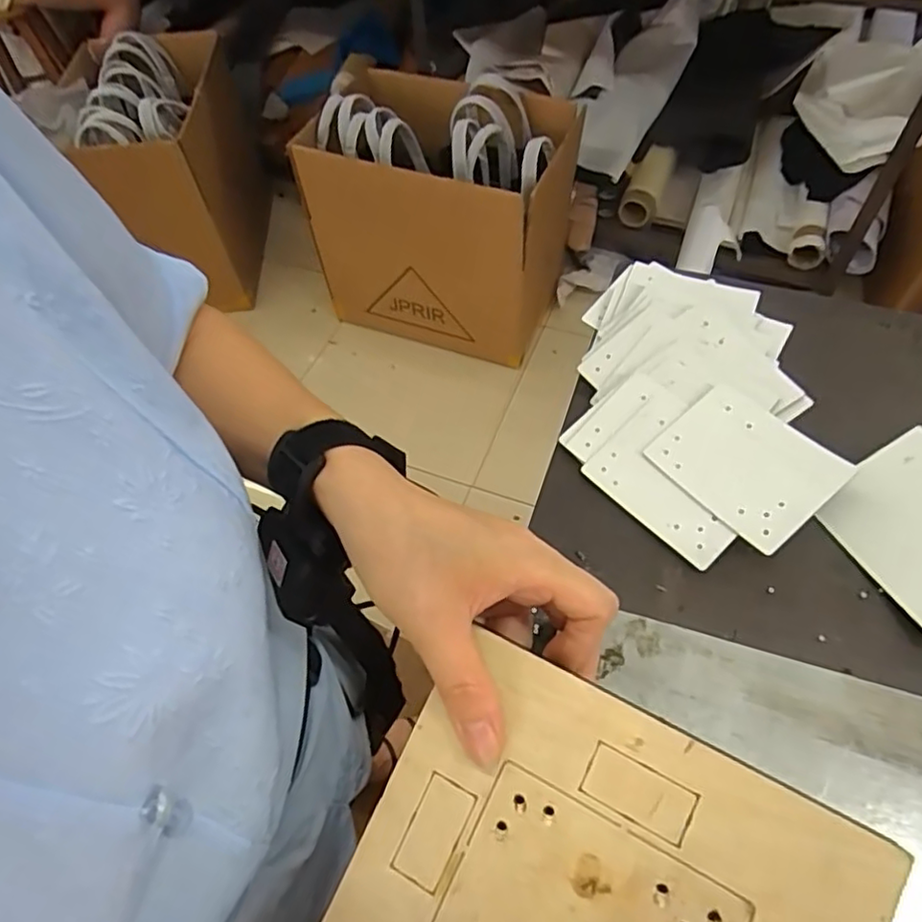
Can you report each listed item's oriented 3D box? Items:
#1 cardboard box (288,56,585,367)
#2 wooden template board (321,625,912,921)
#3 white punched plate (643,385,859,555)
[{"bbox_3d":[-0.057,-0.688,1.717,0.657,0.539,0.502,17,60,15],"label":"cardboard box"},{"bbox_3d":[0.046,0.173,0.238,0.175,0.004,0.157,24,82,17],"label":"wooden template board"},{"bbox_3d":[0.180,0.001,0.403,0.078,0.007,0.100,-42,57,-8],"label":"white punched plate"}]

